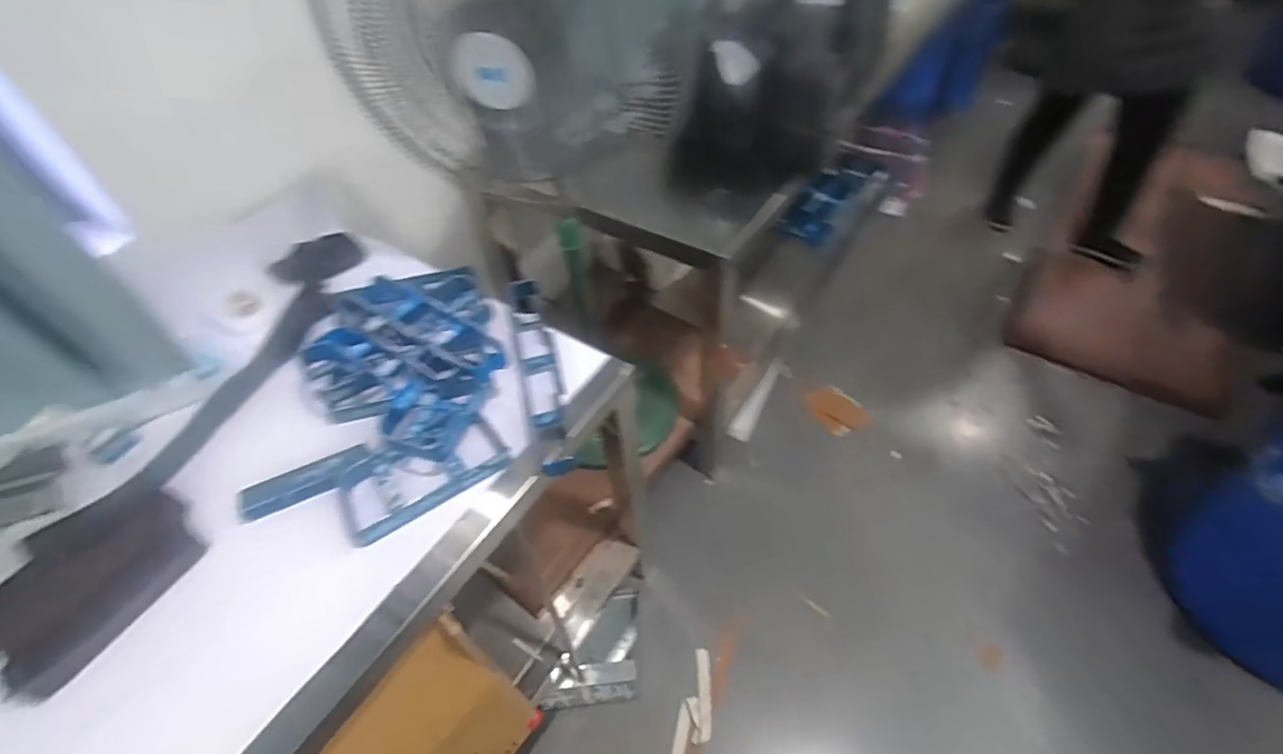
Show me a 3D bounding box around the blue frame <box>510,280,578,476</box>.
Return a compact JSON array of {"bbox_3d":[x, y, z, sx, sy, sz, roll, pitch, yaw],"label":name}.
[{"bbox_3d":[-0.157,-0.015,0.897,0.057,0.044,0.385,-14,51,-6],"label":"blue frame"}]

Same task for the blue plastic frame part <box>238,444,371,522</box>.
[{"bbox_3d":[-0.452,0.142,0.783,0.168,0.015,0.052,-24,52,-14],"label":"blue plastic frame part"}]

